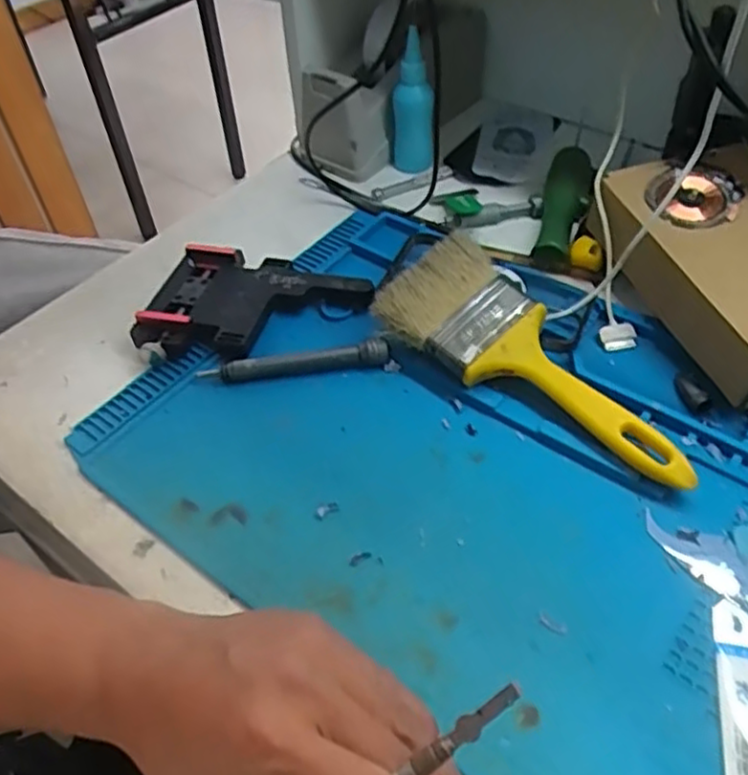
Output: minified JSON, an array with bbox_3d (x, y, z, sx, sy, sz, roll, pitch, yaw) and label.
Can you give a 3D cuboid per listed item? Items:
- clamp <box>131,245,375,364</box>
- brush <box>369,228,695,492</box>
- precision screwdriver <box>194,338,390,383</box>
[{"bbox_3d":[-0.087,-0.055,0.503,0.153,0.025,0.100,9,51,13],"label":"clamp"},{"bbox_3d":[0.094,-0.009,0.432,0.082,0.016,0.212,-38,66,-10],"label":"brush"},{"bbox_3d":[-0.054,-0.018,0.472,0.128,0.017,0.016,-7,49,0],"label":"precision screwdriver"}]

